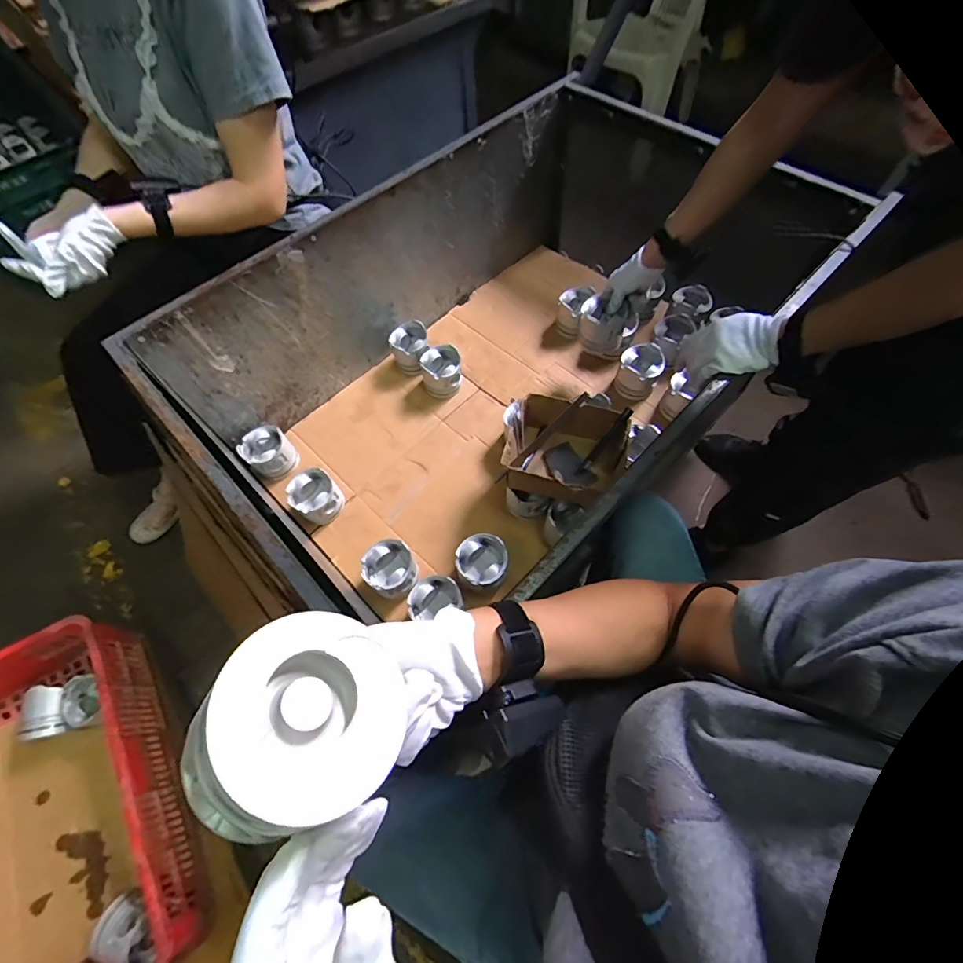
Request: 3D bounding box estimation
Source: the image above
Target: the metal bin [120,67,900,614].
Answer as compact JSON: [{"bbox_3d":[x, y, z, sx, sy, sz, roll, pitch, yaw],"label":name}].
[{"bbox_3d":[0.034,-0.268,0.907,1.055,0.379,0.647,-40,68,-16],"label":"metal bin"}]

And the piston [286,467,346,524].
[{"bbox_3d":[-0.332,0.033,0.922,0.092,0.075,0.095,-1,63,2],"label":"piston"}]

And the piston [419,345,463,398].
[{"bbox_3d":[-0.093,-0.255,1.064,0.092,0.075,0.087,-3,62,2],"label":"piston"}]

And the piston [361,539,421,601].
[{"bbox_3d":[-0.166,0.168,0.845,0.093,0.074,0.095,-1,63,2],"label":"piston"}]

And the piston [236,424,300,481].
[{"bbox_3d":[-0.455,-0.061,0.981,0.095,0.077,0.090,-1,63,2],"label":"piston"}]

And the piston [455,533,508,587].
[{"bbox_3d":[0.003,0.153,0.840,0.088,0.073,0.091,-1,63,2],"label":"piston"}]

